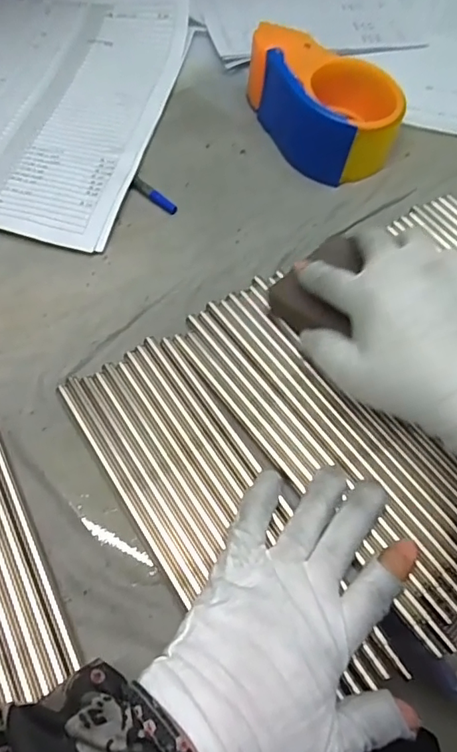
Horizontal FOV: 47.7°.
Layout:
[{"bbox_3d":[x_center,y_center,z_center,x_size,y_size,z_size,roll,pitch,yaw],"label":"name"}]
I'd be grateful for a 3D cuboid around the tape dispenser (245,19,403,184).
[{"bbox_3d":[0.080,-0.227,0.422,0.087,0.055,0.131,-23,66,-13],"label":"tape dispenser"}]

